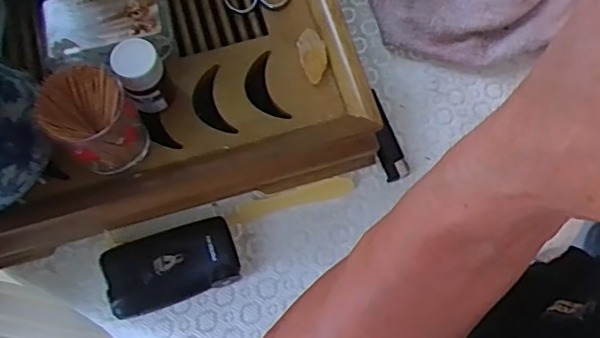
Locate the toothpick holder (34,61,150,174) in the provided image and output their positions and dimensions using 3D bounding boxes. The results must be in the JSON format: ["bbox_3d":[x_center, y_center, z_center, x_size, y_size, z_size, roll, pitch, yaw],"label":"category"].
[{"bbox_3d":[-0.122,-0.029,0.342,0.047,0.060,0.043,-1,70,1],"label":"toothpick holder"}]

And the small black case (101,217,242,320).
[{"bbox_3d":[-0.088,0.065,0.394,0.088,0.024,0.049,-20,71,-6],"label":"small black case"}]

